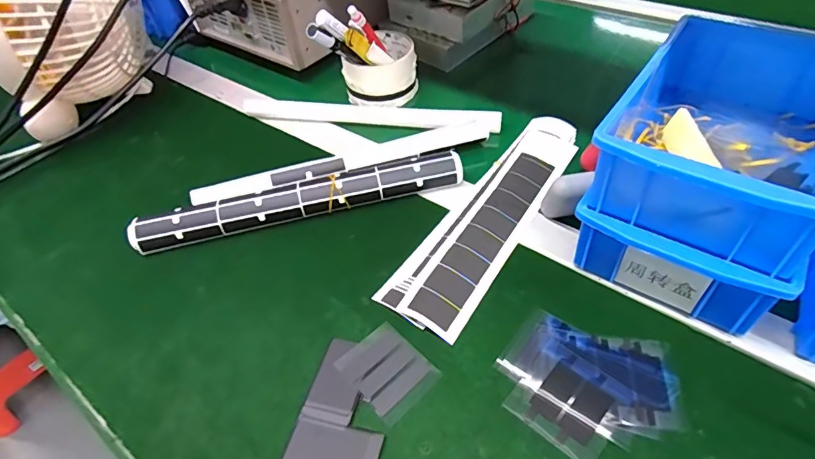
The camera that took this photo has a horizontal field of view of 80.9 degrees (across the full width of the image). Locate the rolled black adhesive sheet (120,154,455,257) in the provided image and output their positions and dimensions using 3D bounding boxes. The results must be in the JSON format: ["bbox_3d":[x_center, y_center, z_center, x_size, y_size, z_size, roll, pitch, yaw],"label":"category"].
[{"bbox_3d":[-0.096,-0.025,0.433,0.291,0.030,0.026,-12,47,-5],"label":"rolled black adhesive sheet"}]

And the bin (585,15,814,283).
[{"bbox_3d":[0.223,-0.071,0.331,0.125,0.063,0.198,24,54,26],"label":"bin"}]

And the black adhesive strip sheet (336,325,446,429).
[{"bbox_3d":[-0.014,0.098,0.334,0.049,0.004,0.059,-36,58,-27],"label":"black adhesive strip sheet"}]

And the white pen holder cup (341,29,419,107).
[{"bbox_3d":[-0.031,-0.186,0.559,0.082,0.052,0.086,-3,47,3],"label":"white pen holder cup"}]

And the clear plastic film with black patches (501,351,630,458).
[{"bbox_3d":[0.103,0.112,0.308,0.061,0.004,0.056,31,57,30],"label":"clear plastic film with black patches"}]

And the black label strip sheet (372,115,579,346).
[{"bbox_3d":[0.081,-0.023,0.425,0.068,0.013,0.274,25,54,26],"label":"black label strip sheet"}]

